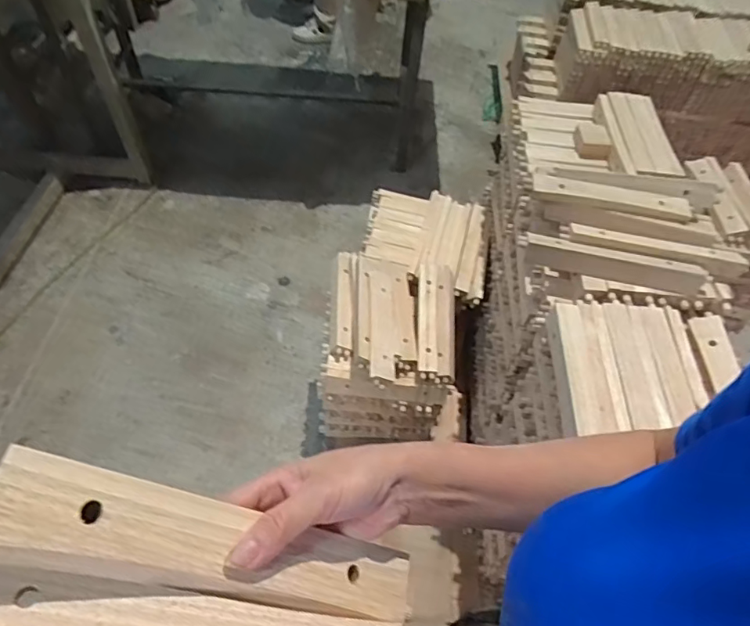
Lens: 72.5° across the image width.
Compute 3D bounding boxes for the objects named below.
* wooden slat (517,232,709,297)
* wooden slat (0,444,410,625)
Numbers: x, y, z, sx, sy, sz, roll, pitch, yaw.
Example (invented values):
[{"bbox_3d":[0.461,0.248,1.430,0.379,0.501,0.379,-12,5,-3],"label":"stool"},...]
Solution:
[{"bbox_3d":[0.342,-0.073,0.746,0.263,0.016,0.046,13,86,6],"label":"wooden slat"},{"bbox_3d":[-0.086,0.135,0.289,0.253,0.018,0.047,28,52,-26],"label":"wooden slat"}]

